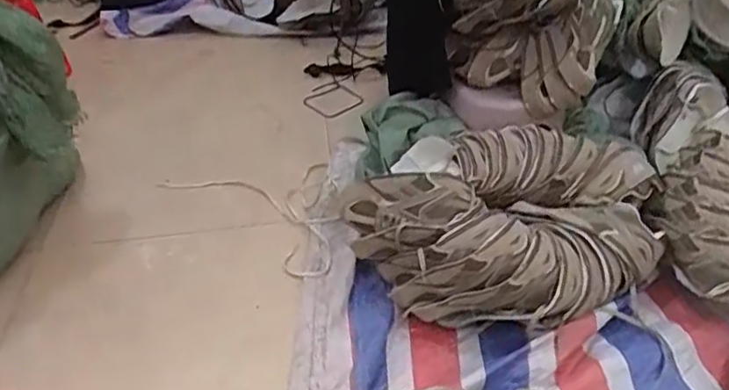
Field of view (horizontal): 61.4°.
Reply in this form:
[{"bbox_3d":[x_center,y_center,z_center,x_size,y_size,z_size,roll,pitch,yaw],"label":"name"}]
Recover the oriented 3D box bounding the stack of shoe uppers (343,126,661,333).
[{"bbox_3d":[0.232,0.049,1.072,0.512,0.183,0.350,4,39,9],"label":"stack of shoe uppers"}]

